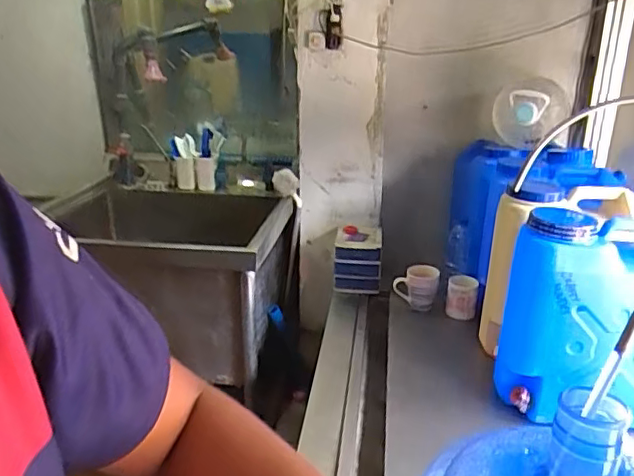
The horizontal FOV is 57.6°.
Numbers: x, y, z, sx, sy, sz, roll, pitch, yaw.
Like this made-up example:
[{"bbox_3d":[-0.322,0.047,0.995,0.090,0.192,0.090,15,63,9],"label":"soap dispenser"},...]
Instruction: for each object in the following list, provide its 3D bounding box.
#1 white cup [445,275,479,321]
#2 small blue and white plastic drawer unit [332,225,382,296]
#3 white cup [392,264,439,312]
[{"bbox_3d":[0.395,0.161,1.573,0.084,0.097,0.071,7,22,17],"label":"white cup"},{"bbox_3d":[0.123,0.079,1.744,0.139,0.184,0.125,2,21,5],"label":"small blue and white plastic drawer unit"},{"bbox_3d":[0.274,0.140,1.597,0.123,0.111,0.070,4,21,10],"label":"white cup"}]

